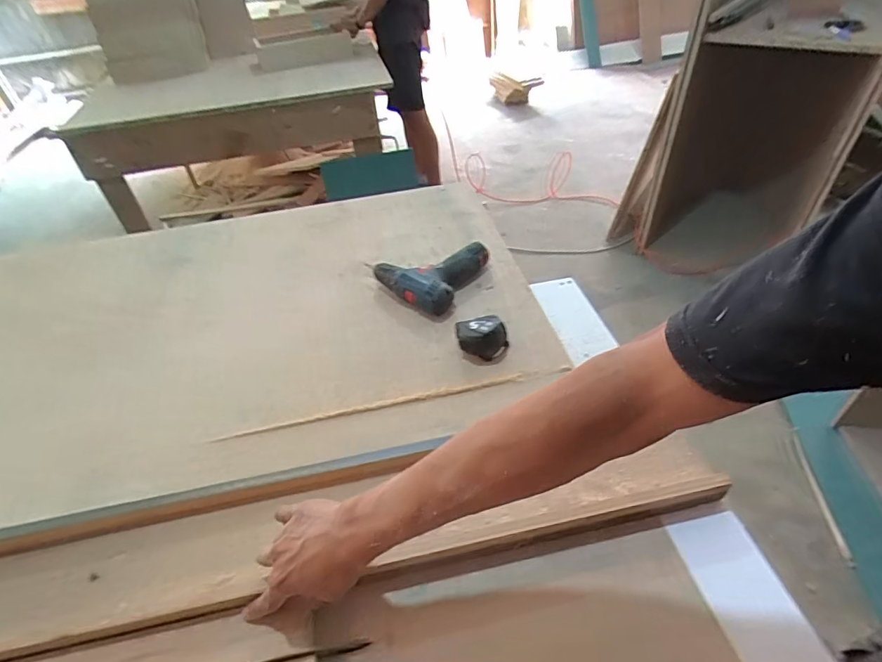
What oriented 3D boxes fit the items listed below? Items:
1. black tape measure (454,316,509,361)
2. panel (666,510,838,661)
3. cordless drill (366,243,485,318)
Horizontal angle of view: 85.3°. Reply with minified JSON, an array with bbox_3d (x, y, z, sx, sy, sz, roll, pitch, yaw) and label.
[{"bbox_3d":[0.064,0.007,0.755,0.081,0.048,0.063,0,44,4],"label":"black tape measure"},{"bbox_3d":[0.325,0.303,0.456,0.085,0.007,0.260,-10,44,-7],"label":"panel"},{"bbox_3d":[-0.028,-0.116,0.889,0.173,0.053,0.175,23,50,25],"label":"cordless drill"}]

